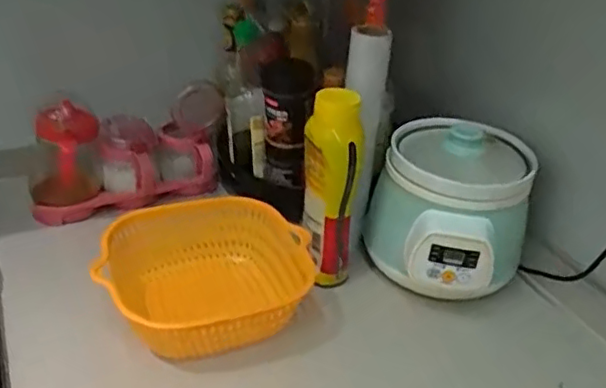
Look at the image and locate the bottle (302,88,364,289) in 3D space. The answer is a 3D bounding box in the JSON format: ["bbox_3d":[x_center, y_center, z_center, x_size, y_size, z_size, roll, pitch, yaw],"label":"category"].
[{"bbox_3d":[0.034,-0.008,0.774,0.066,0.248,0.068,4,31,-1],"label":"bottle"}]

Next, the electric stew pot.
[{"bbox_3d":[0.185,0.019,0.791,0.188,0.163,0.185,15,33,16],"label":"electric stew pot"}]

